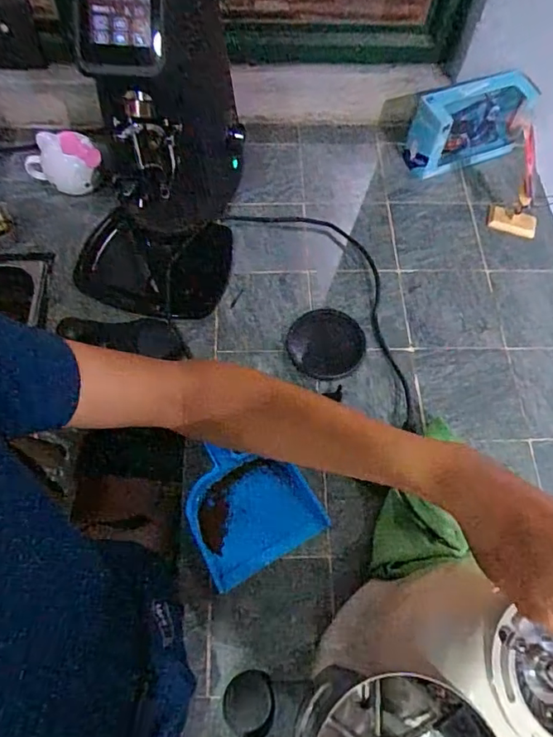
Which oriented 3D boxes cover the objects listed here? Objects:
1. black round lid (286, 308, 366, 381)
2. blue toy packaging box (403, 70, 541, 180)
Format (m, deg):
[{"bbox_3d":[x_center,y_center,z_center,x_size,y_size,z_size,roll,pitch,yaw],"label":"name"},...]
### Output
[{"bbox_3d":[0.074,-0.039,0.777,0.109,0.019,0.109,1,63,-2],"label":"black round lid"},{"bbox_3d":[0.353,-0.442,0.935,0.235,0.124,0.083,-20,66,-12],"label":"blue toy packaging box"}]

